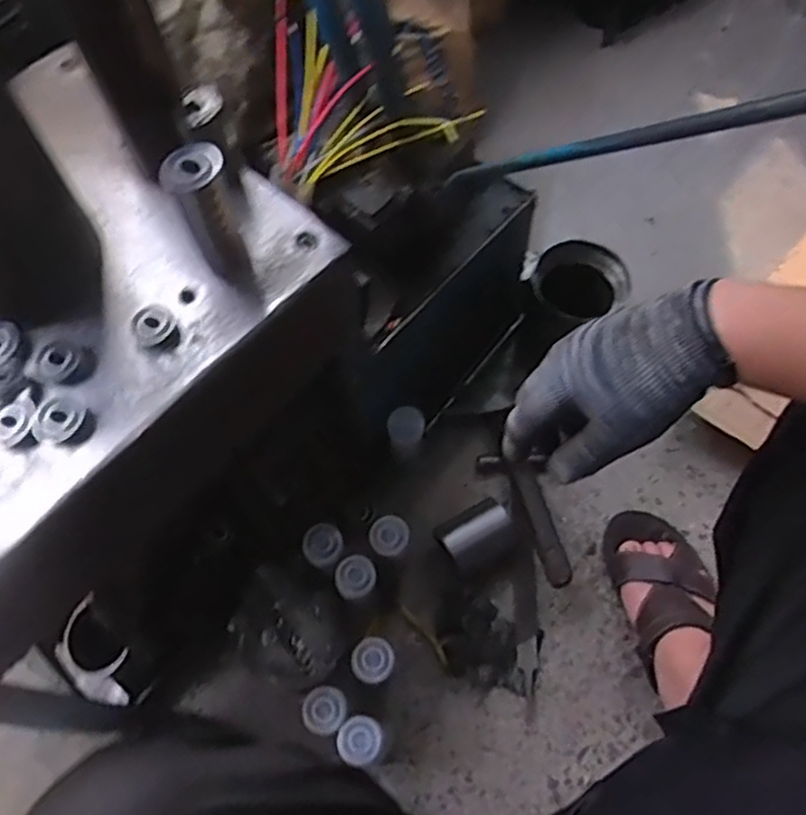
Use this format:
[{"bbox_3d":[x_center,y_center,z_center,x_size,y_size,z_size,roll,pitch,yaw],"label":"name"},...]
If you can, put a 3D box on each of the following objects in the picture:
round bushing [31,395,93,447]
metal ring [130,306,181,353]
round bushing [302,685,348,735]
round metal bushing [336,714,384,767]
[{"bbox_3d":[-0.240,0.009,0.511,0.039,0.013,0.032,3,64,4],"label":"round bushing"},{"bbox_3d":[-0.185,-0.058,0.545,0.030,0.015,0.038,-32,67,-13],"label":"metal ring"},{"bbox_3d":[-0.079,0.308,0.736,0.046,0.017,0.043,-1,64,2],"label":"round bushing"},{"bbox_3d":[-0.043,0.334,0.726,0.046,0.009,0.043,-40,69,-16],"label":"round metal bushing"}]

